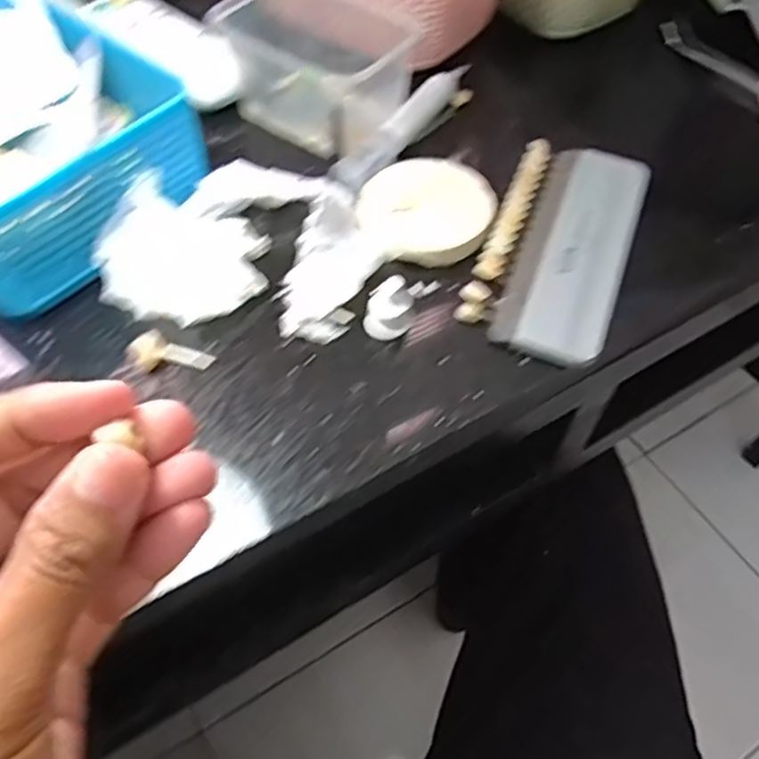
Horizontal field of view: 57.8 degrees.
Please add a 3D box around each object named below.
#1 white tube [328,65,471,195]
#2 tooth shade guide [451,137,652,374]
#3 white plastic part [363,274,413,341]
[{"bbox_3d":[0.018,-0.152,0.400,0.020,0.012,0.130,32,61,15],"label":"white tube"},{"bbox_3d":[0.093,-0.072,0.356,0.068,0.009,0.147,21,59,9],"label":"tooth shade guide"},{"bbox_3d":[0.004,-0.033,0.318,0.021,0.025,0.017,8,58,1],"label":"white plastic part"}]

